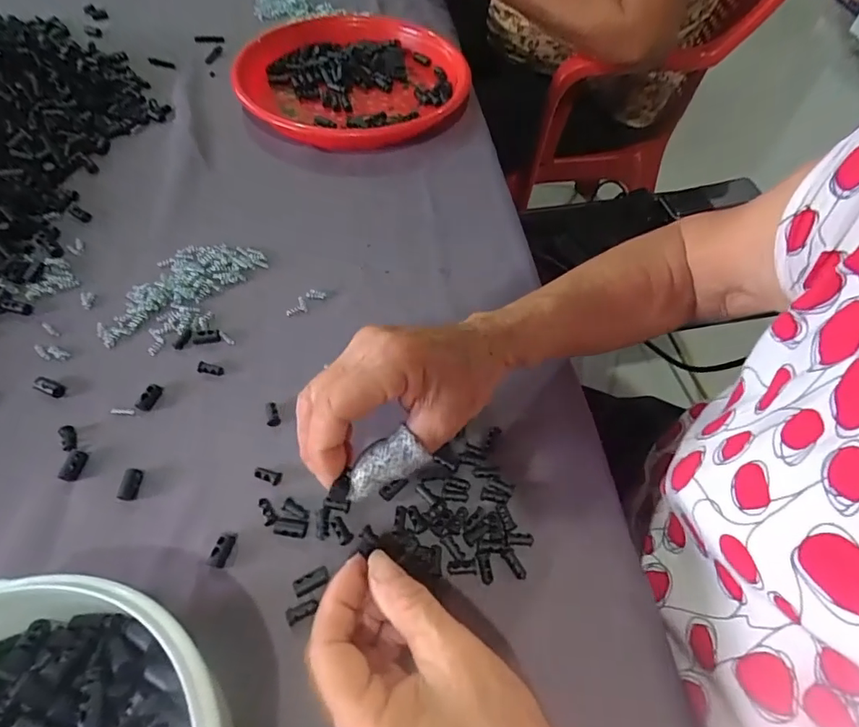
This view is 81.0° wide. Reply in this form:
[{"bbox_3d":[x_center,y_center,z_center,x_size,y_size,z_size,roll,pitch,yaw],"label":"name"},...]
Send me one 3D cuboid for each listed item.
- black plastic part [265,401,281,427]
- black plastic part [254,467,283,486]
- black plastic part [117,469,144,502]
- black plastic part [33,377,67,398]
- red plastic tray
[{"bbox_3d":[-0.107,0.034,0.341,0.009,0.005,0.018,-17,58,-15],"label":"black plastic part"},{"bbox_3d":[-0.102,0.070,0.315,0.017,0.004,0.008,15,56,6],"label":"black plastic part"},{"bbox_3d":[-0.184,0.074,0.307,0.011,0.009,0.018,7,55,1],"label":"black plastic part"},{"bbox_3d":[-0.262,0.016,0.346,0.023,0.004,0.011,23,57,12],"label":"black plastic part"},{"bbox_3d":[-0.085,-0.323,0.566,0.245,0.042,0.237,-10,57,-11],"label":"red plastic tray"}]

